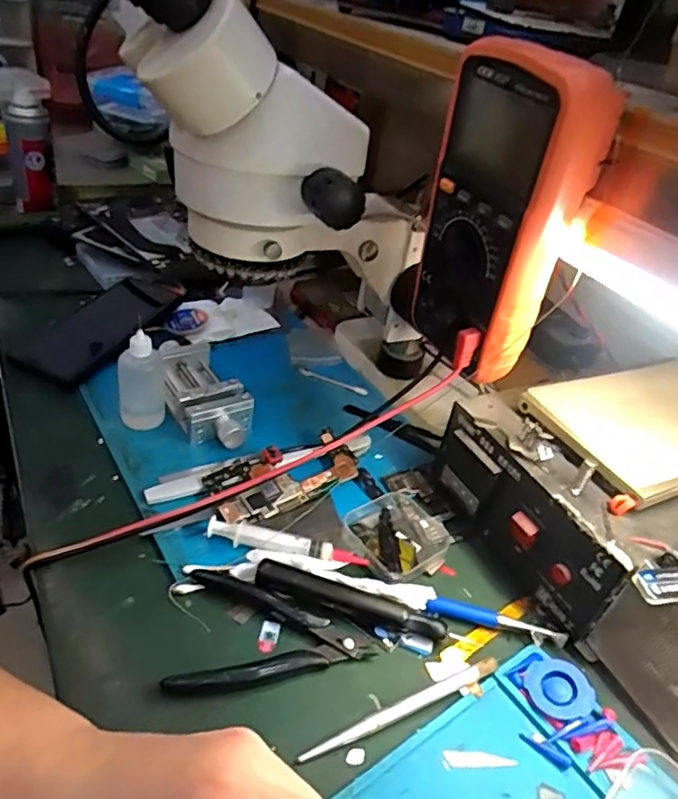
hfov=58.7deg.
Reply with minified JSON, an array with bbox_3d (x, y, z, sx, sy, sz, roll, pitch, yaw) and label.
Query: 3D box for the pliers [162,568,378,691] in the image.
[{"bbox_3d":[-0.042,0.137,0.369,0.116,0.008,0.077,1,35,-12],"label":"pliers"}]

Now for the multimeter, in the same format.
[{"bbox_3d":[0.095,-0.103,0.350,0.049,0.170,0.096,-8,38,-24],"label":"multimeter"}]

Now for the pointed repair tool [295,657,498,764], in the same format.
[{"bbox_3d":[0.037,0.174,0.339,0.128,0.007,0.008,-12,40,-25],"label":"pointed repair tool"}]

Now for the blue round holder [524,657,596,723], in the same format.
[{"bbox_3d":[0.129,0.171,0.353,0.034,0.012,0.036,5,36,-4],"label":"blue round holder"}]

